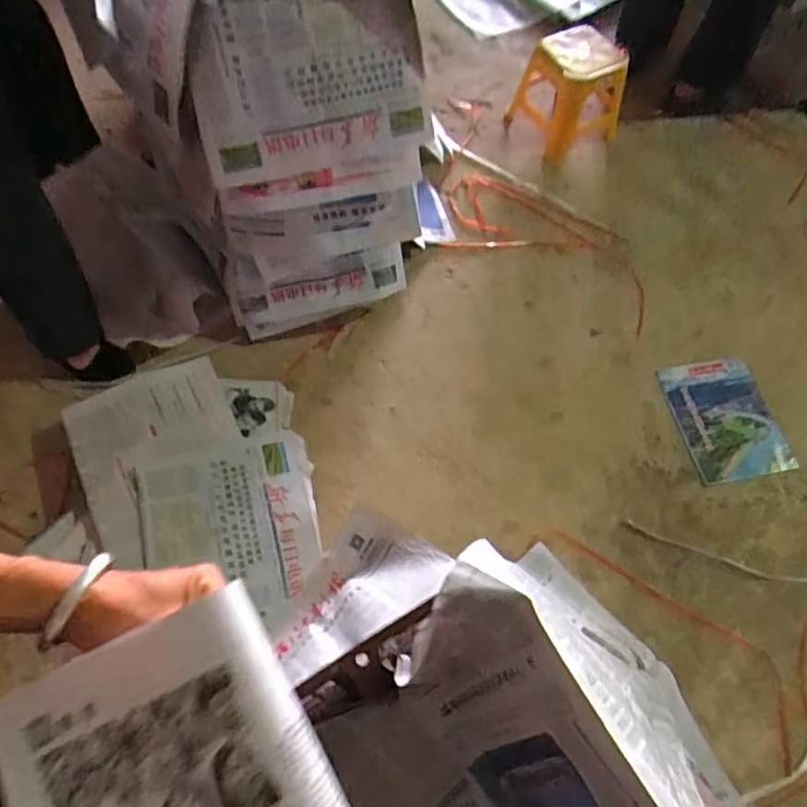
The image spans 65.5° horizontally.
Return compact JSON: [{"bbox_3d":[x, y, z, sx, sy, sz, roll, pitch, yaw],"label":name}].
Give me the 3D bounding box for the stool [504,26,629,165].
[{"bbox_3d":[0.433,-0.799,1.599,0.226,0.224,0.198,-30,67,-18],"label":"stool"}]

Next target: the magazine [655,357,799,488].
[{"bbox_3d":[0.654,0.030,1.281,0.198,0.011,0.260,-11,65,-6],"label":"magazine"}]

